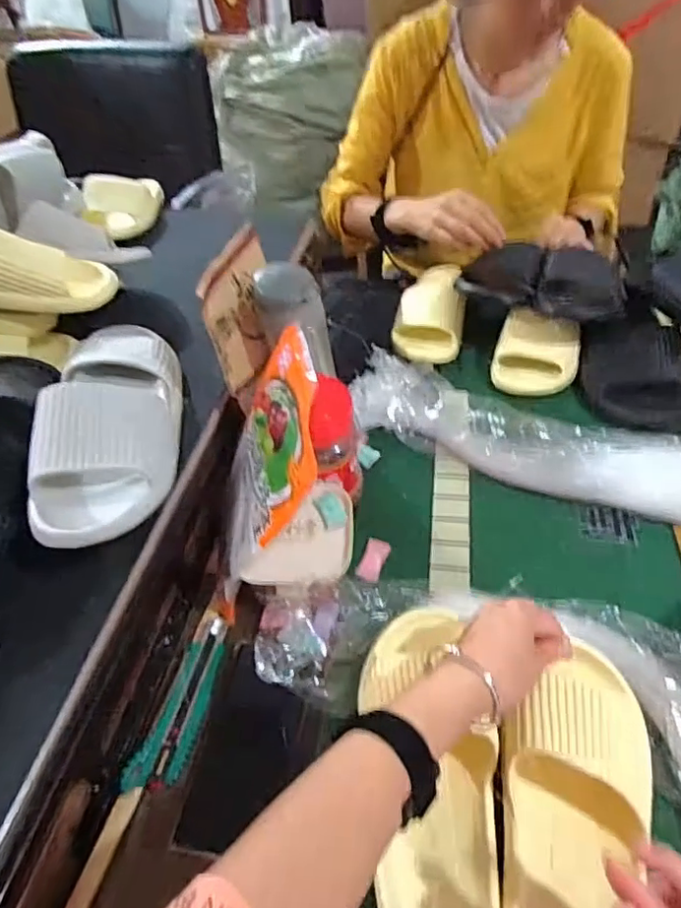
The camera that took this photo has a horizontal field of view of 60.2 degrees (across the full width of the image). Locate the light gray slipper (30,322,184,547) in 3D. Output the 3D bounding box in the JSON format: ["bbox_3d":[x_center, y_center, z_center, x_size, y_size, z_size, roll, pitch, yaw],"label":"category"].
[{"bbox_3d":[-0.215,-0.043,0.558,0.101,0.082,0.316,-8,47,-2],"label":"light gray slipper"}]

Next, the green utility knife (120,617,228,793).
[{"bbox_3d":[-0.131,0.217,0.514,0.041,0.028,0.148,10,48,14],"label":"green utility knife"}]

